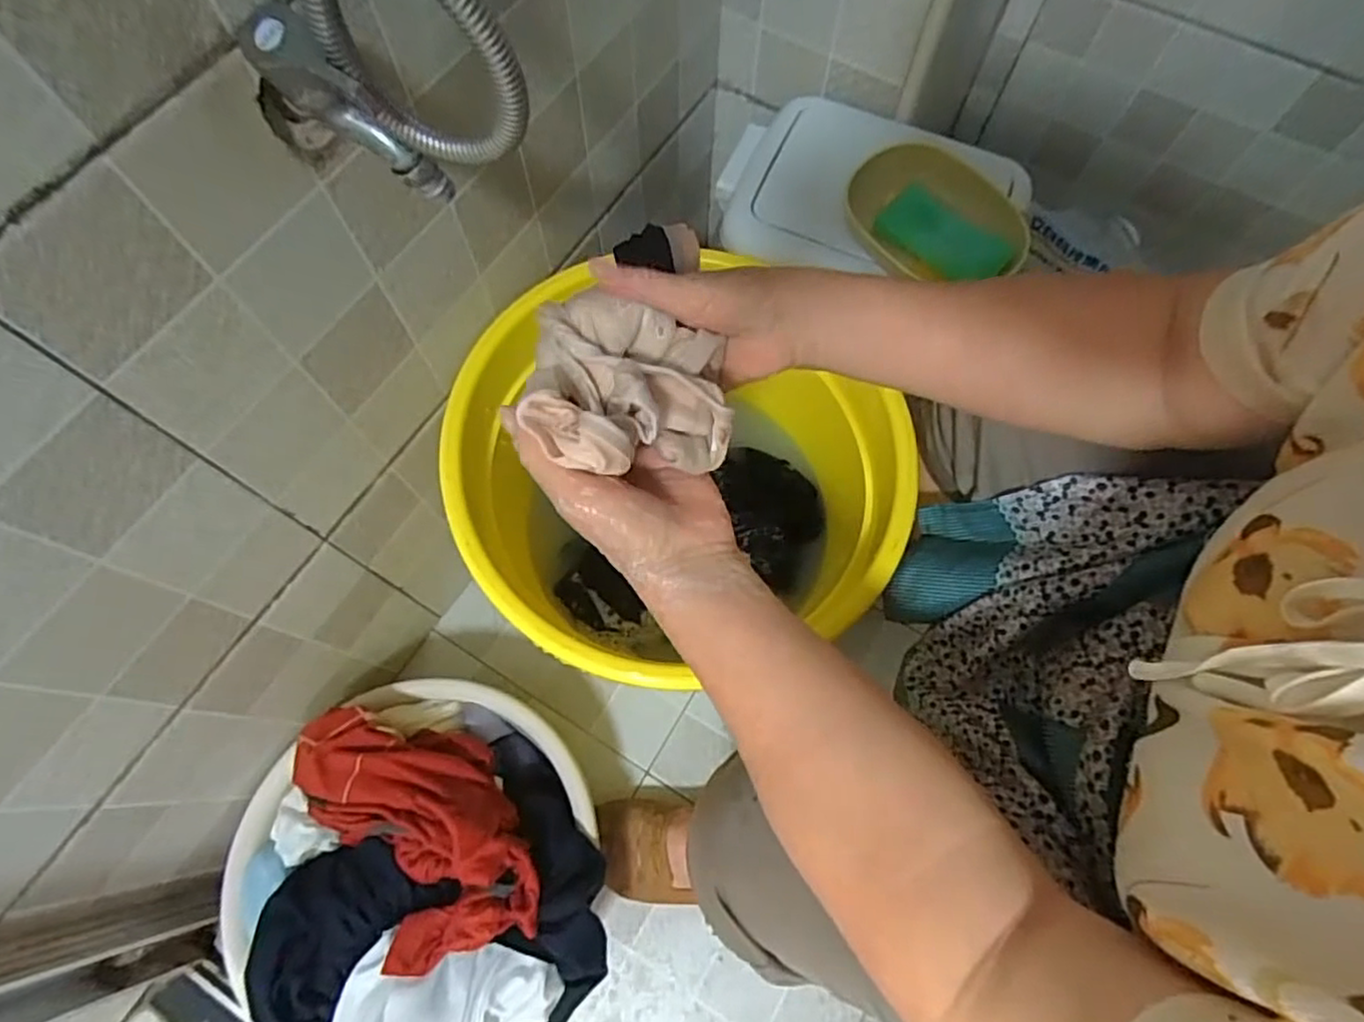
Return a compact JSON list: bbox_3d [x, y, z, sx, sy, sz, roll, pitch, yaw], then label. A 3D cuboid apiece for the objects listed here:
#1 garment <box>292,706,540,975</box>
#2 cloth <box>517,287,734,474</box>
[{"bbox_3d":[-0.223,0.258,0.572,0.137,0.062,0.249,-37,74,-14],"label":"garment"},{"bbox_3d":[-0.025,-0.061,0.346,0.097,0.080,0.105,-2,68,-1],"label":"cloth"}]

